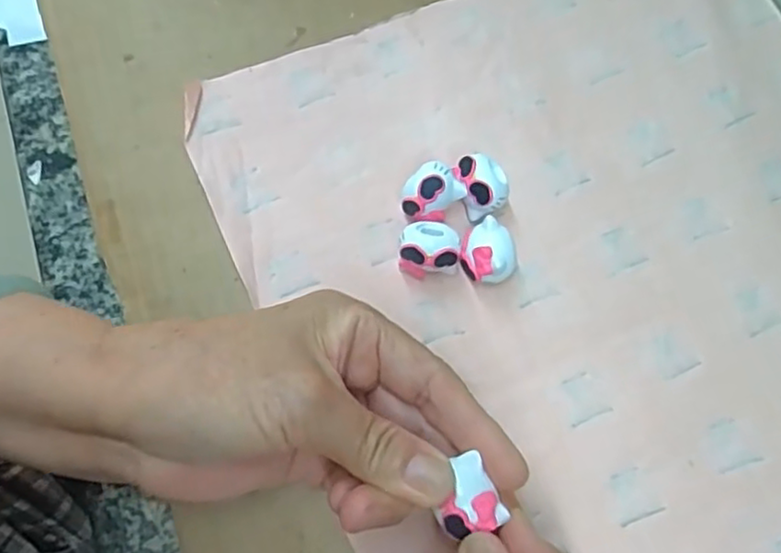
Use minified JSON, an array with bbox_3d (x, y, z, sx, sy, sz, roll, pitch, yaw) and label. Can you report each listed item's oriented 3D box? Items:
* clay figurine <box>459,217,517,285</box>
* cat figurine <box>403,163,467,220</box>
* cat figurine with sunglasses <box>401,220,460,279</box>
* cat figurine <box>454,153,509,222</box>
[{"bbox_3d":[0.041,-0.009,0.281,0.022,0.019,0.025,-16,73,-6],"label":"clay figurine"},{"bbox_3d":[0.017,-0.033,0.285,0.020,0.027,0.023,41,76,11],"label":"cat figurine"},{"bbox_3d":[0.016,-0.011,0.280,0.024,0.020,0.019,4,72,0],"label":"cat figurine with sunglasses"},{"bbox_3d":[0.040,-0.038,0.290,0.020,0.022,0.024,-18,73,-7],"label":"cat figurine"}]

